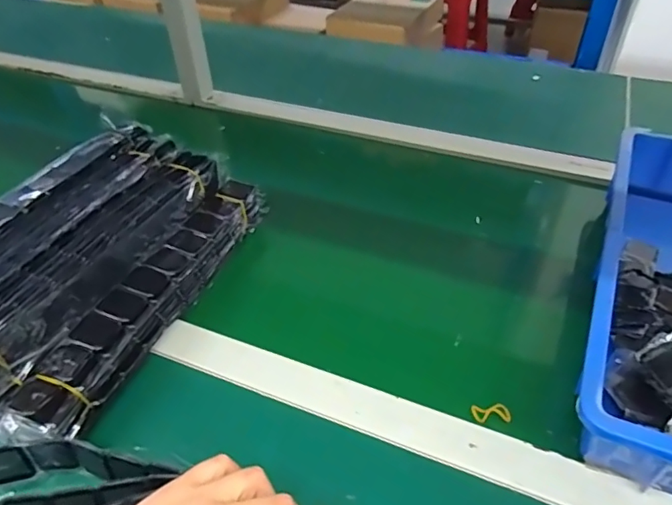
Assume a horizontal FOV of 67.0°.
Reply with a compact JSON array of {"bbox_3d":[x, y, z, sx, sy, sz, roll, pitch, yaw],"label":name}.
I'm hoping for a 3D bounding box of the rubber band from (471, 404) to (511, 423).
[{"bbox_3d":[0.130,0.135,0.427,0.032,0.006,0.016,2,43,5],"label":"rubber band"}]

